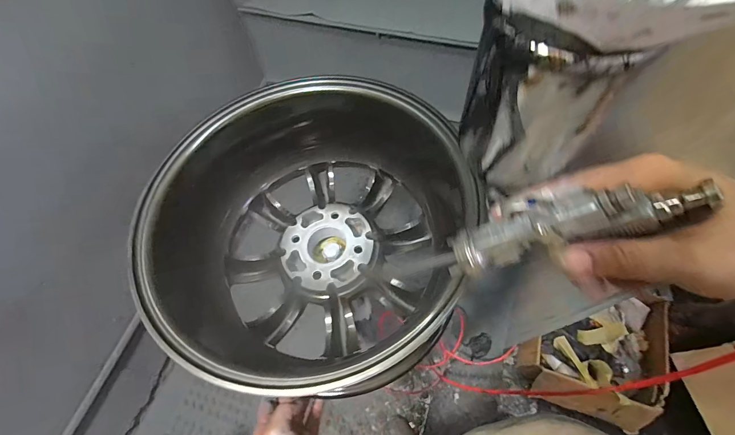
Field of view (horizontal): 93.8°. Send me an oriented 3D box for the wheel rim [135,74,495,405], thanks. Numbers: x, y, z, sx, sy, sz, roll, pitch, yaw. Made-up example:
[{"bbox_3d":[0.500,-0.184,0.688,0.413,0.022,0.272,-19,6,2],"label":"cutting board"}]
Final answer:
[{"bbox_3d":[-0.092,0.027,0.482,0.389,0.191,0.357,31,69,18],"label":"wheel rim"}]

